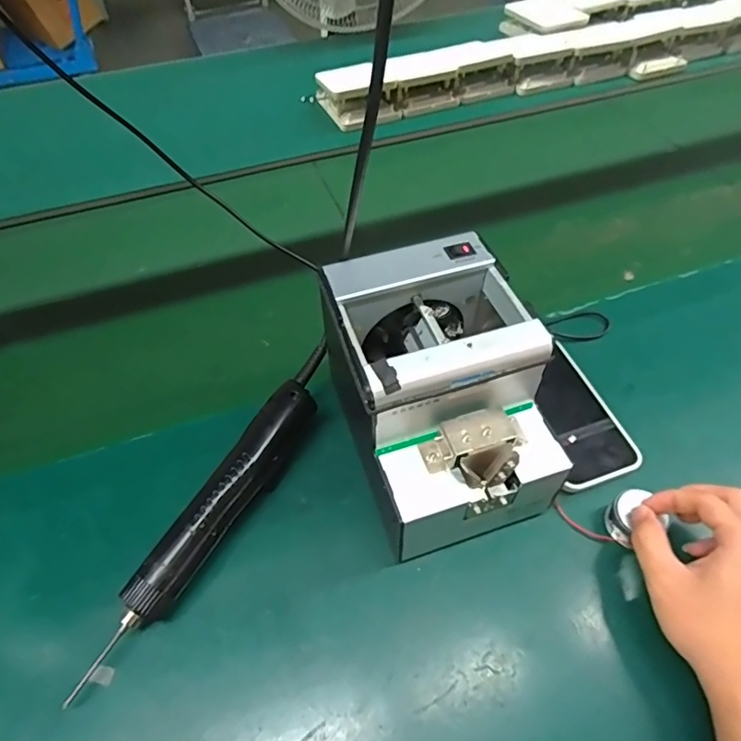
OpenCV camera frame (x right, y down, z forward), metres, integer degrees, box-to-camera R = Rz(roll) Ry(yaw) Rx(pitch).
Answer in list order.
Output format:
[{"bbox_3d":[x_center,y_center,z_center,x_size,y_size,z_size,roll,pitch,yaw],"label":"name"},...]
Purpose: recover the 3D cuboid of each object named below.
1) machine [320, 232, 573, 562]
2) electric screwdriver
[{"bbox_3d":[0.053,0.021,0.392,0.124,0.151,0.170,-17,53,-10],"label":"machine"},{"bbox_3d":[-0.120,0.113,0.390,0.033,0.047,0.245,24,57,21],"label":"electric screwdriver"}]

